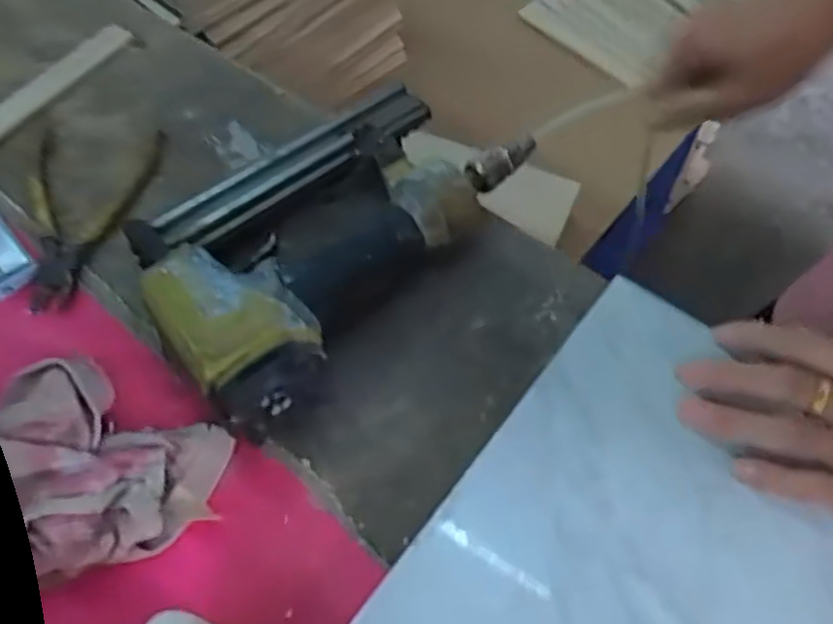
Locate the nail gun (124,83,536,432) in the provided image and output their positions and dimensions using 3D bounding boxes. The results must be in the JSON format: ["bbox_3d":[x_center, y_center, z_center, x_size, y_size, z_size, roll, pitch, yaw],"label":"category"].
[{"bbox_3d":[-0.061,-0.058,0.426,0.160,0.061,0.248,35,65,19],"label":"nail gun"}]

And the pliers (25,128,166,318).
[{"bbox_3d":[-0.225,-0.066,0.458,0.089,0.009,0.141,4,58,3],"label":"pliers"}]

